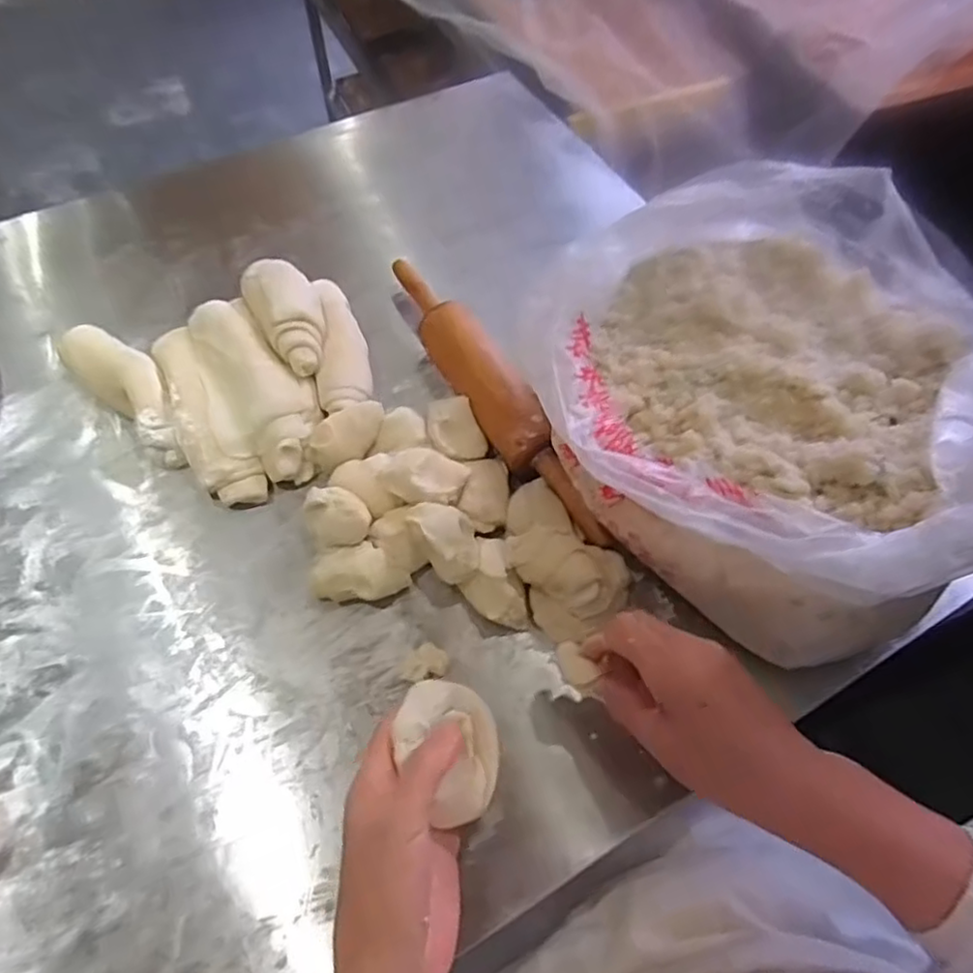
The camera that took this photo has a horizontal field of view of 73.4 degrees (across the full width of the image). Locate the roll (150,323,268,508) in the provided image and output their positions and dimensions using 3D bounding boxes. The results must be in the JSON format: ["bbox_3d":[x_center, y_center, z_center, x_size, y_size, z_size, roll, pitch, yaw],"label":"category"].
[{"bbox_3d":[-0.231,-0.059,0.541,0.049,0.044,0.169,-27,65,-15],"label":"roll"}]

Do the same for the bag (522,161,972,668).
[{"bbox_3d":[0.176,-0.065,0.441,0.280,0.158,0.312,-1,61,-1],"label":"bag"}]

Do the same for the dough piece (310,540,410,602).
[{"bbox_3d":[-0.092,0.066,0.480,0.065,0.036,0.040,-9,61,-5],"label":"dough piece"}]

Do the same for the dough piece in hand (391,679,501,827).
[{"bbox_3d":[-0.020,0.149,0.374,0.055,0.026,0.076,-18,63,-10],"label":"dough piece in hand"}]

